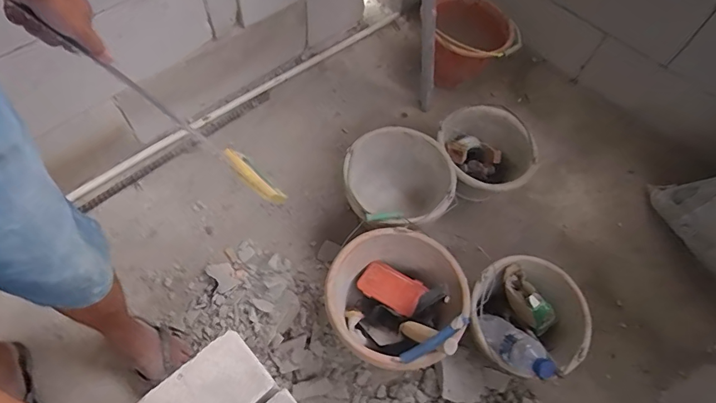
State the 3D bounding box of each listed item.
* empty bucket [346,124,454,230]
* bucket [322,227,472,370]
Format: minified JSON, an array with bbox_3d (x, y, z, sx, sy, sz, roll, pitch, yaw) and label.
[{"bbox_3d":[0.087,-0.013,1.075,0.248,0.205,0.245,2,59,-3],"label":"empty bucket"},{"bbox_3d":[0.076,0.214,0.918,0.264,0.249,0.268,2,59,-3],"label":"bucket"}]

